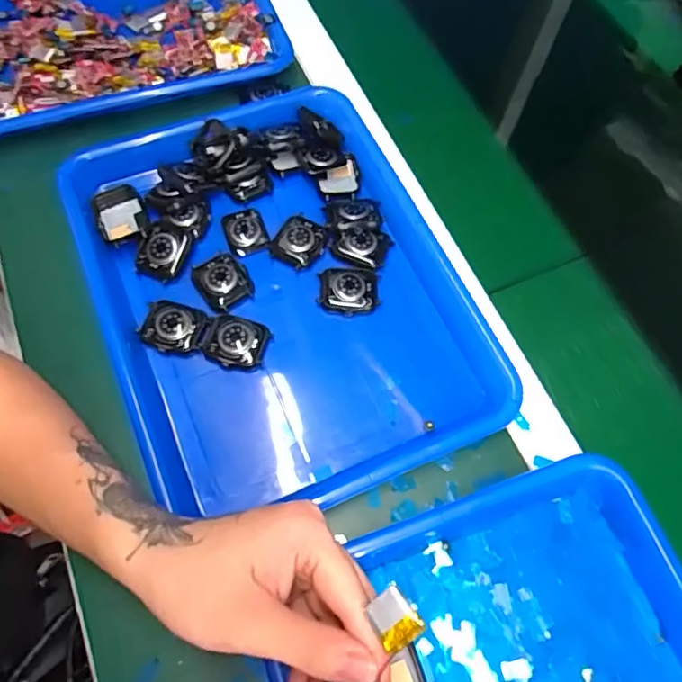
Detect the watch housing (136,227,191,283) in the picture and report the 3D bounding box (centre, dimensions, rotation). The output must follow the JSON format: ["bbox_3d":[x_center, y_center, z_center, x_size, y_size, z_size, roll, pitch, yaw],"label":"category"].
[{"bbox_3d":[-0.138,-0.069,0.430,0.035,0.010,0.039,16,67,6],"label":"watch housing"}]

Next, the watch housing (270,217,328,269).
[{"bbox_3d":[-0.034,-0.080,0.448,0.038,0.008,0.040,24,69,9],"label":"watch housing"}]

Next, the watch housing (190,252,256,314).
[{"bbox_3d":[-0.091,-0.047,0.428,0.038,0.007,0.043,-34,71,-14],"label":"watch housing"}]

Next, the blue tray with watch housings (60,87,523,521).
[{"bbox_3d":[-0.049,-0.042,0.431,0.262,0.041,0.332,-22,69,-10],"label":"blue tray with watch housings"}]

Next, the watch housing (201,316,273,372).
[{"bbox_3d":[-0.078,0.001,0.414,0.045,0.016,0.039,17,68,7],"label":"watch housing"}]

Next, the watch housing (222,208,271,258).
[{"bbox_3d":[-0.077,-0.088,0.454,0.031,0.009,0.040,-19,68,-9],"label":"watch housing"}]

